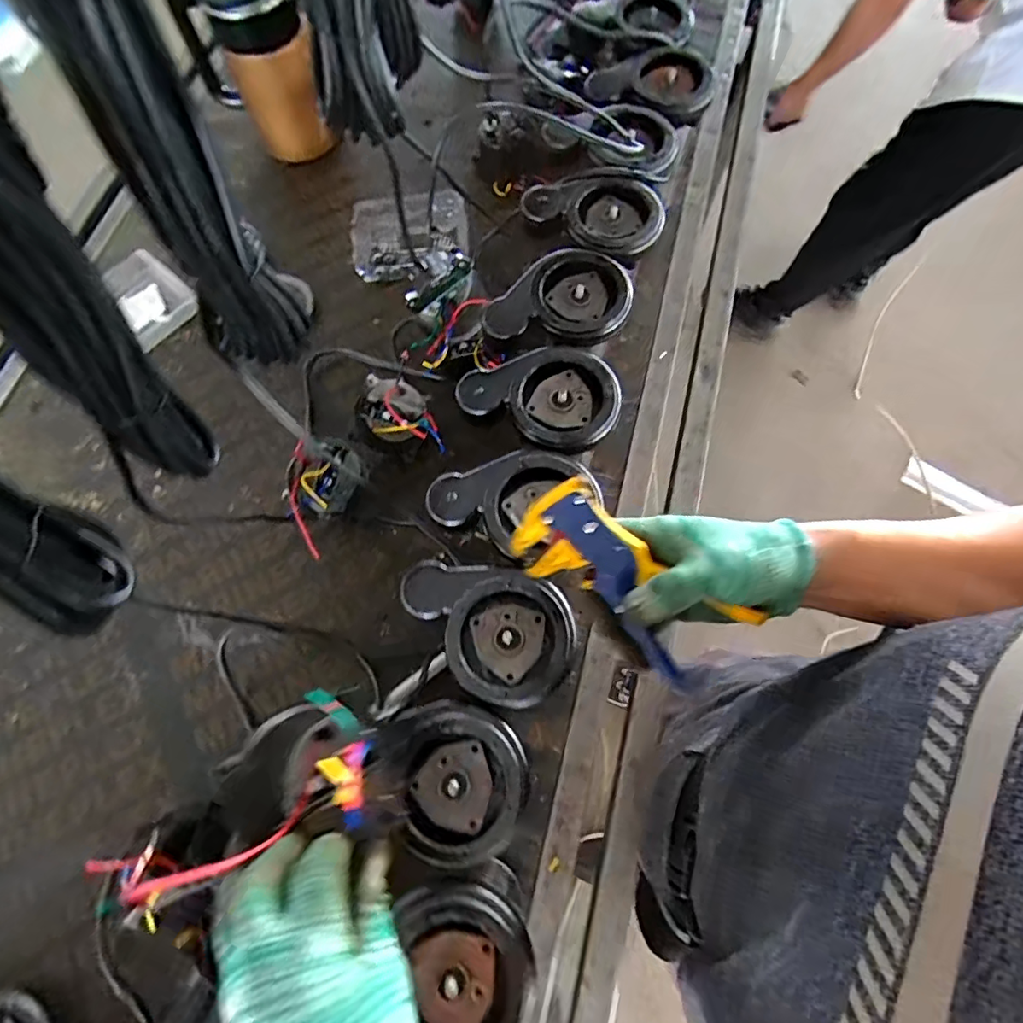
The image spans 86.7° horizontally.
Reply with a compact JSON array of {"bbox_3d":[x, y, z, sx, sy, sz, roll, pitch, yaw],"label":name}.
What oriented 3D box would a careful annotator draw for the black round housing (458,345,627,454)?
[{"bbox_3d":[0.033,-0.127,0.572,0.159,0.032,0.106,27,74,11],"label":"black round housing"}]

